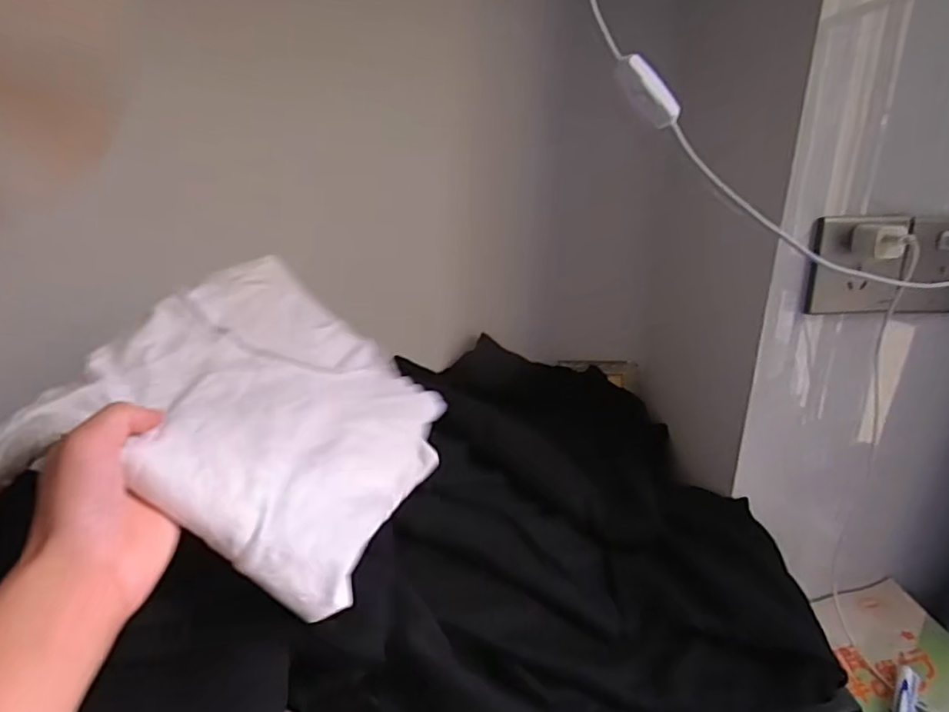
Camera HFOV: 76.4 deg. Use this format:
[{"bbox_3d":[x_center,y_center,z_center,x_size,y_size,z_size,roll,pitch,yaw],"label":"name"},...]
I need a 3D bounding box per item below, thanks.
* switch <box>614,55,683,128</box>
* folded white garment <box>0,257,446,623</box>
[{"bbox_3d":[0.128,-0.196,0.447,0.058,0.022,0.015,47,16,-7],"label":"switch"},{"bbox_3d":[-0.163,0.054,0.465,0.248,0.124,0.251,31,27,-3],"label":"folded white garment"}]

